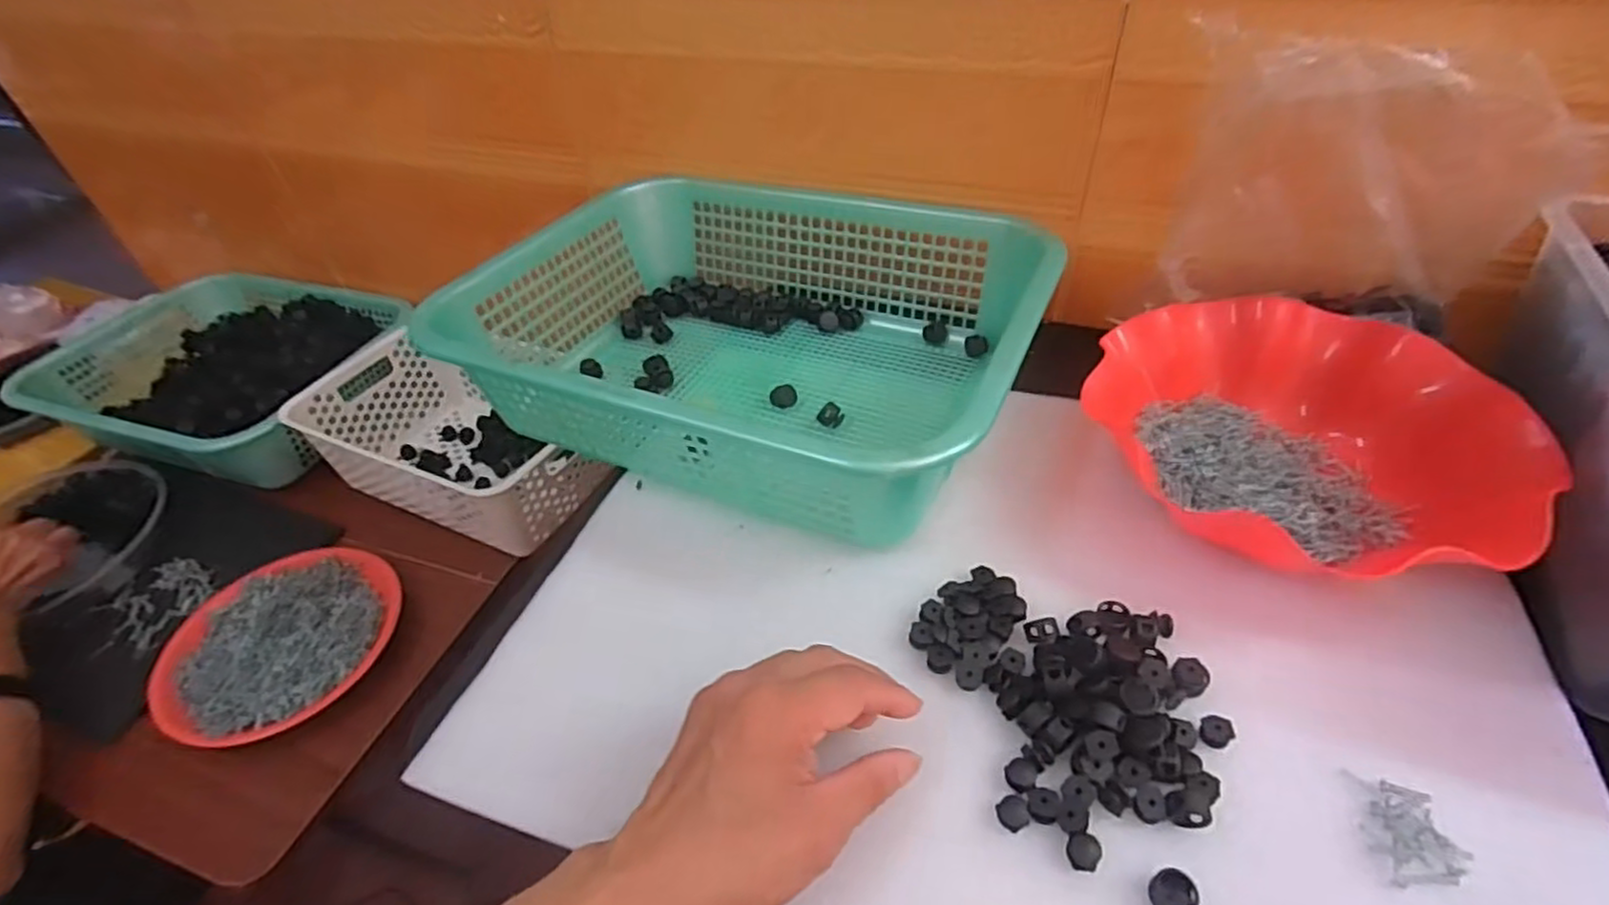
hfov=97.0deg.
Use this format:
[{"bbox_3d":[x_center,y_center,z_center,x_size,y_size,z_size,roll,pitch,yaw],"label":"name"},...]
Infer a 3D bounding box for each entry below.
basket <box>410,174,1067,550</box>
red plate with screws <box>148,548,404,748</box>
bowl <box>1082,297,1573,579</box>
[{"bbox_3d":[-0.035,-0.094,0.516,0.380,0.097,0.284,16,48,20],"label":"basket"},{"bbox_3d":[-0.475,0.166,0.641,0.192,0.025,0.179,-22,47,-17],"label":"red plate with screws"},{"bbox_3d":[0.295,-0.014,0.432,0.195,0.057,0.204,-2,44,2],"label":"bowl"}]

